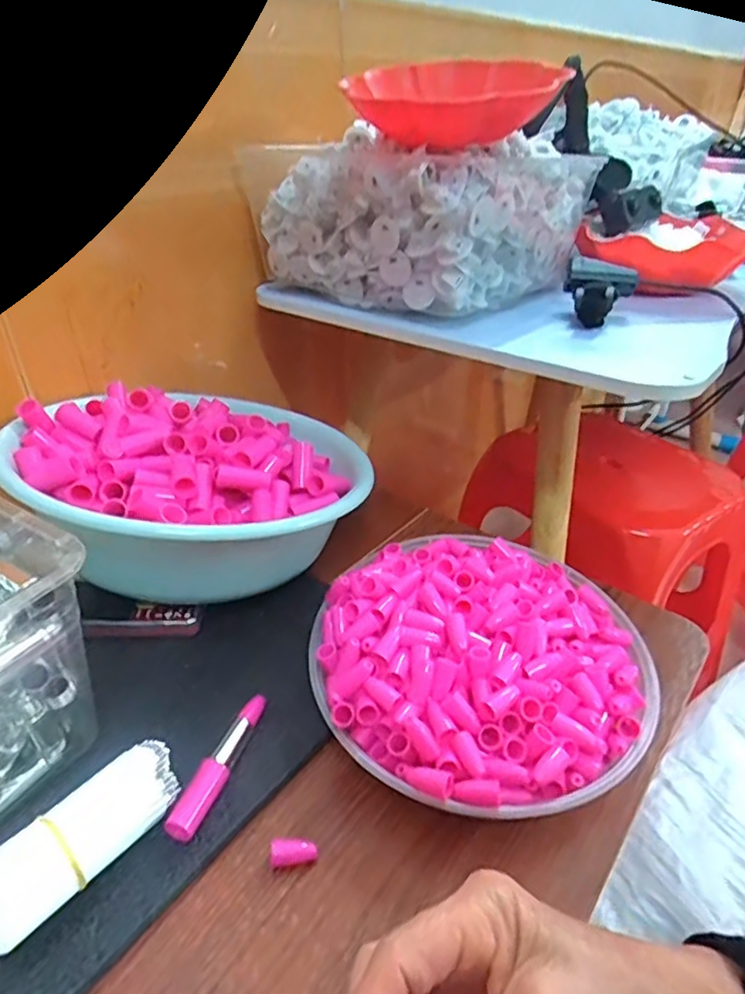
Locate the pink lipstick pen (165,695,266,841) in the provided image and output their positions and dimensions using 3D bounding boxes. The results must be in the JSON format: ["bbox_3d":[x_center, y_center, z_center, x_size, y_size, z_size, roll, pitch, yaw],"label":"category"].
[{"bbox_3d":[-0.093,0.165,0.382,0.018,0.013,0.100,13,36,17],"label":"pink lipstick pen"}]

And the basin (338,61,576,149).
[{"bbox_3d":[0.070,-0.352,0.542,0.178,0.060,0.185,5,34,7],"label":"basin"}]

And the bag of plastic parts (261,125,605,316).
[{"bbox_3d":[0.069,-0.307,0.663,0.245,0.135,0.272,28,43,34],"label":"bag of plastic parts"}]

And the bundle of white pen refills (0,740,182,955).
[{"bbox_3d":[-0.157,0.182,0.325,0.035,0.030,0.109,25,41,31],"label":"bundle of white pen refills"}]

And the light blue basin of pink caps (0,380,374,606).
[{"bbox_3d":[-0.157,-0.010,0.540,0.277,0.110,0.297,30,36,20],"label":"light blue basin of pink caps"}]

